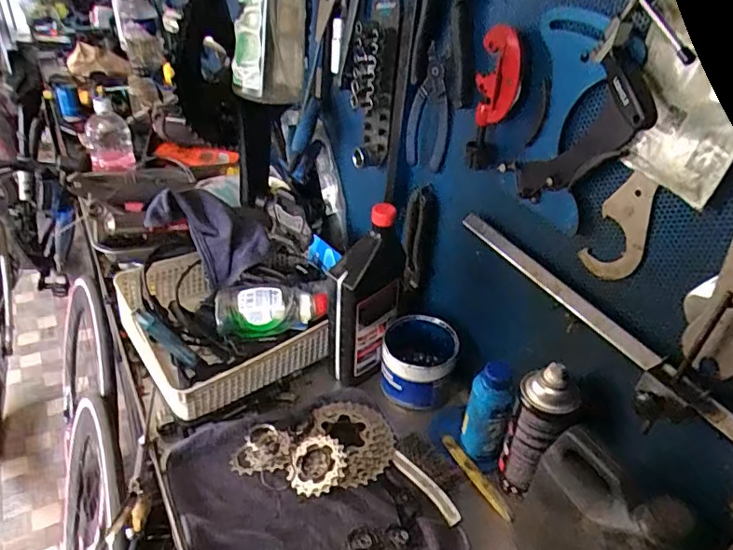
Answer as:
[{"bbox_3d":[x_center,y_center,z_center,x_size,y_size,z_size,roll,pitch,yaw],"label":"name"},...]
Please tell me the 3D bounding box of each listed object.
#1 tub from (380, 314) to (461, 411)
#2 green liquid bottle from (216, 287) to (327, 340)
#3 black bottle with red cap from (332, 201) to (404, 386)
[{"bbox_3d":[0.071,0.122,0.772,0.095,0.086,0.099,3,35,-2],"label":"tub"},{"bbox_3d":[-0.133,0.051,0.783,0.161,0.053,0.066,-1,35,-9],"label":"green liquid bottle"},{"bbox_3d":[-0.002,0.034,0.741,0.092,0.242,0.058,-27,46,-37],"label":"black bottle with red cap"}]

